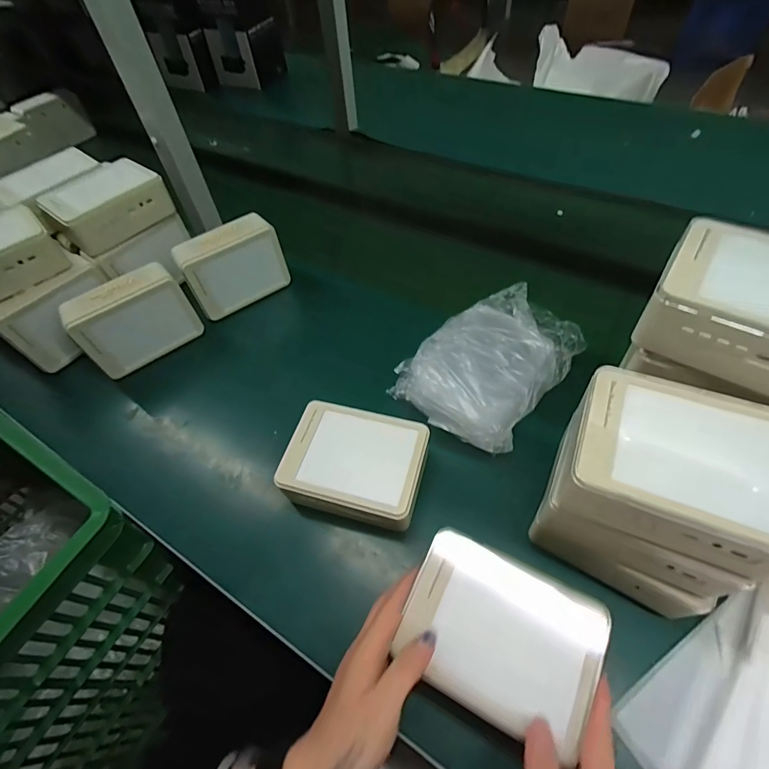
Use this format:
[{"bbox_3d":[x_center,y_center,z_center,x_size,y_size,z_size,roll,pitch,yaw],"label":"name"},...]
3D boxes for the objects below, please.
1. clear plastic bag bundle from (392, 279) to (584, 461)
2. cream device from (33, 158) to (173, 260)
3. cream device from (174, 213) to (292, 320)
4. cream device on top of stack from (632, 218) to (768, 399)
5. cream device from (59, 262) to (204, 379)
[{"bbox_3d":[0.127,-0.030,0.499,0.146,0.052,0.219,36,63,28],"label":"clear plastic bag bundle"},{"bbox_3d":[-0.400,-0.258,0.602,0.110,0.059,0.144,31,60,26],"label":"cream device"},{"bbox_3d":[-0.219,-0.173,0.613,0.142,0.105,0.047,-32,56,-19],"label":"cream device"},{"bbox_3d":[0.272,-0.053,0.302,0.144,0.060,0.108,26,58,23],"label":"cream device on top of stack"},{"bbox_3d":[-0.339,-0.085,0.571,0.141,0.108,0.060,-38,58,-23],"label":"cream device"}]

